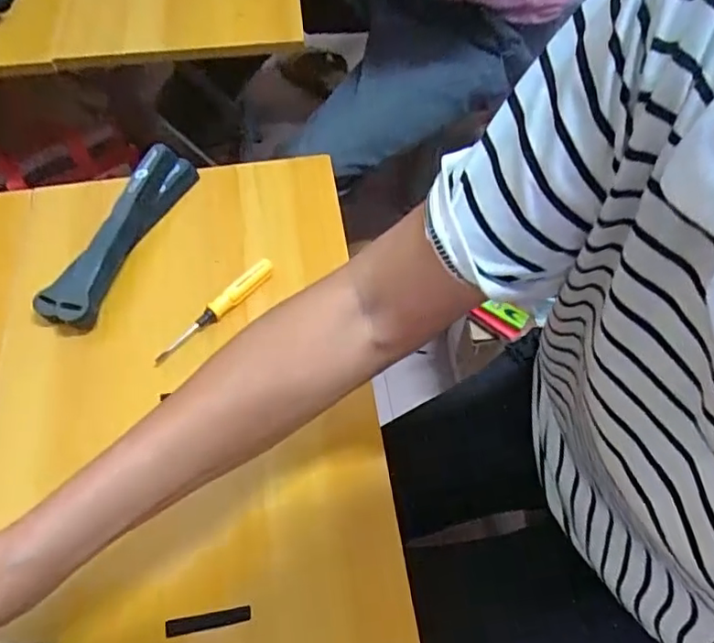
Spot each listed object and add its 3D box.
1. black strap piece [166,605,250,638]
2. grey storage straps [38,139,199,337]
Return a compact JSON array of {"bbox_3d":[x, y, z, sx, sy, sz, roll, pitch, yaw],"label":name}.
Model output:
[{"bbox_3d":[-0.097,0.195,0.371,0.053,0.004,0.010,-6,59,-12],"label":"black strap piece"},{"bbox_3d":[-0.217,-0.084,0.519,0.050,0.033,0.201,16,59,10],"label":"grey storage straps"}]

